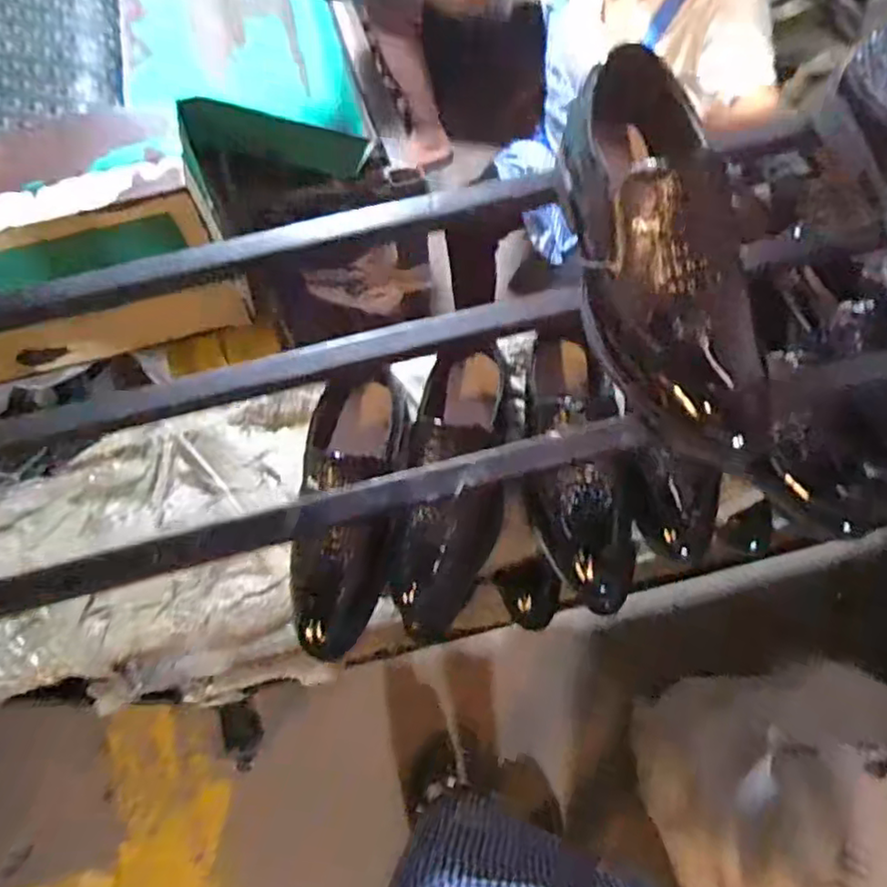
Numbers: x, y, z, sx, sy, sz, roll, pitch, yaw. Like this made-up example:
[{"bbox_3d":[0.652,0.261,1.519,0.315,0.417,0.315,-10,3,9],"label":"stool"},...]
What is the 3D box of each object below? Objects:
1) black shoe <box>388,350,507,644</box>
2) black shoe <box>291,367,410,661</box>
[{"bbox_3d":[0.014,0.036,0.614,0.090,0.111,0.280,8,66,6],"label":"black shoe"},{"bbox_3d":[-0.086,0.051,0.581,0.090,0.075,0.266,4,66,4],"label":"black shoe"}]

